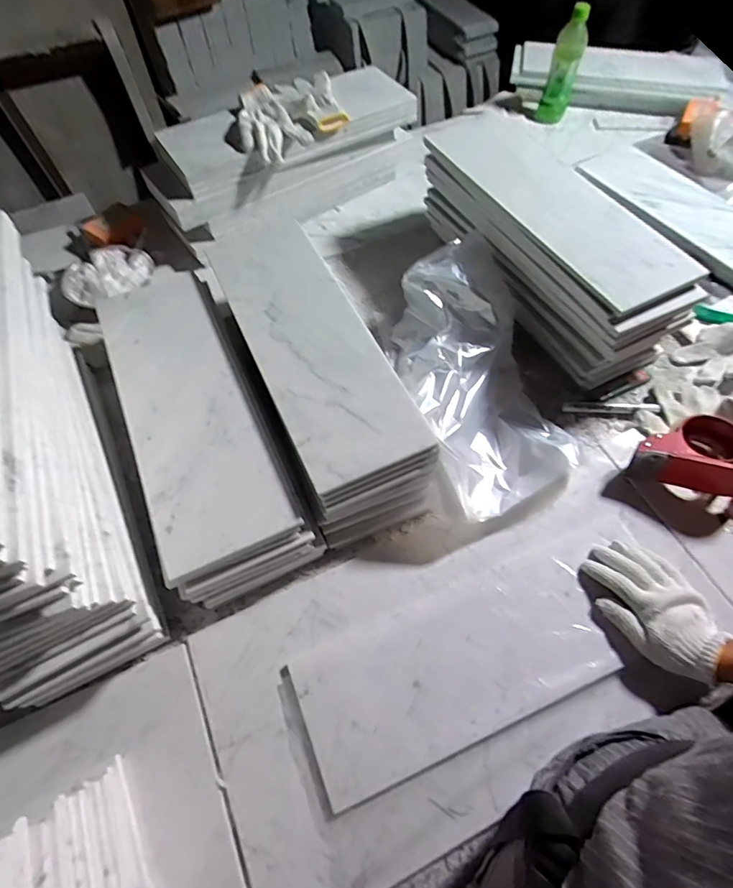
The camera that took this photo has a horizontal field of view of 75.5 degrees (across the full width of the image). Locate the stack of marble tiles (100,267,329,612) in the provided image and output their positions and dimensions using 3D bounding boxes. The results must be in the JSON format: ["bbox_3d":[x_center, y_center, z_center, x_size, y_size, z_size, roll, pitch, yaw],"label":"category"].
[{"bbox_3d":[-0.236,-0.039,0.668,0.165,0.105,0.490,-25,64,-10],"label":"stack of marble tiles"}]

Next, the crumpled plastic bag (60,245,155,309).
[{"bbox_3d":[-0.455,-0.295,0.836,0.132,0.027,0.144,23,65,14],"label":"crumpled plastic bag"}]

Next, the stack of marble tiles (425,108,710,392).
[{"bbox_3d":[0.287,-0.327,0.770,0.179,0.181,0.473,-23,63,-9],"label":"stack of marble tiles"}]

